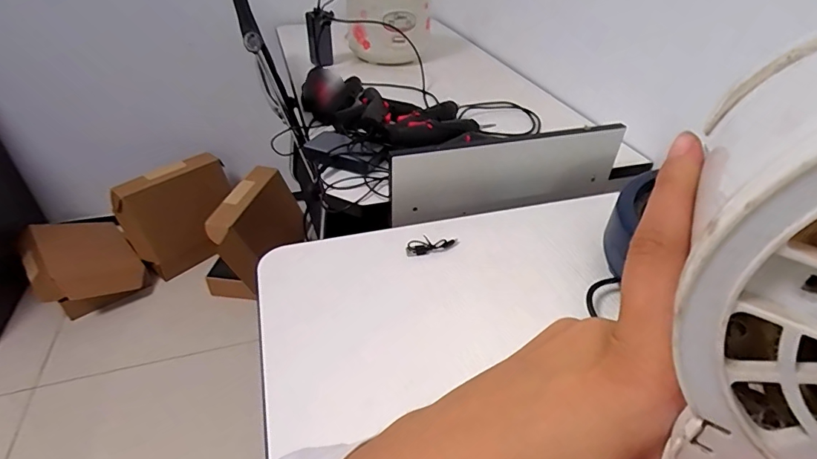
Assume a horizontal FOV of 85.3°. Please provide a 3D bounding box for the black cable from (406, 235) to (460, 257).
[{"bbox_3d":[0.031,0.019,0.590,0.073,0.014,0.021,-11,40,-16],"label":"black cable"}]

